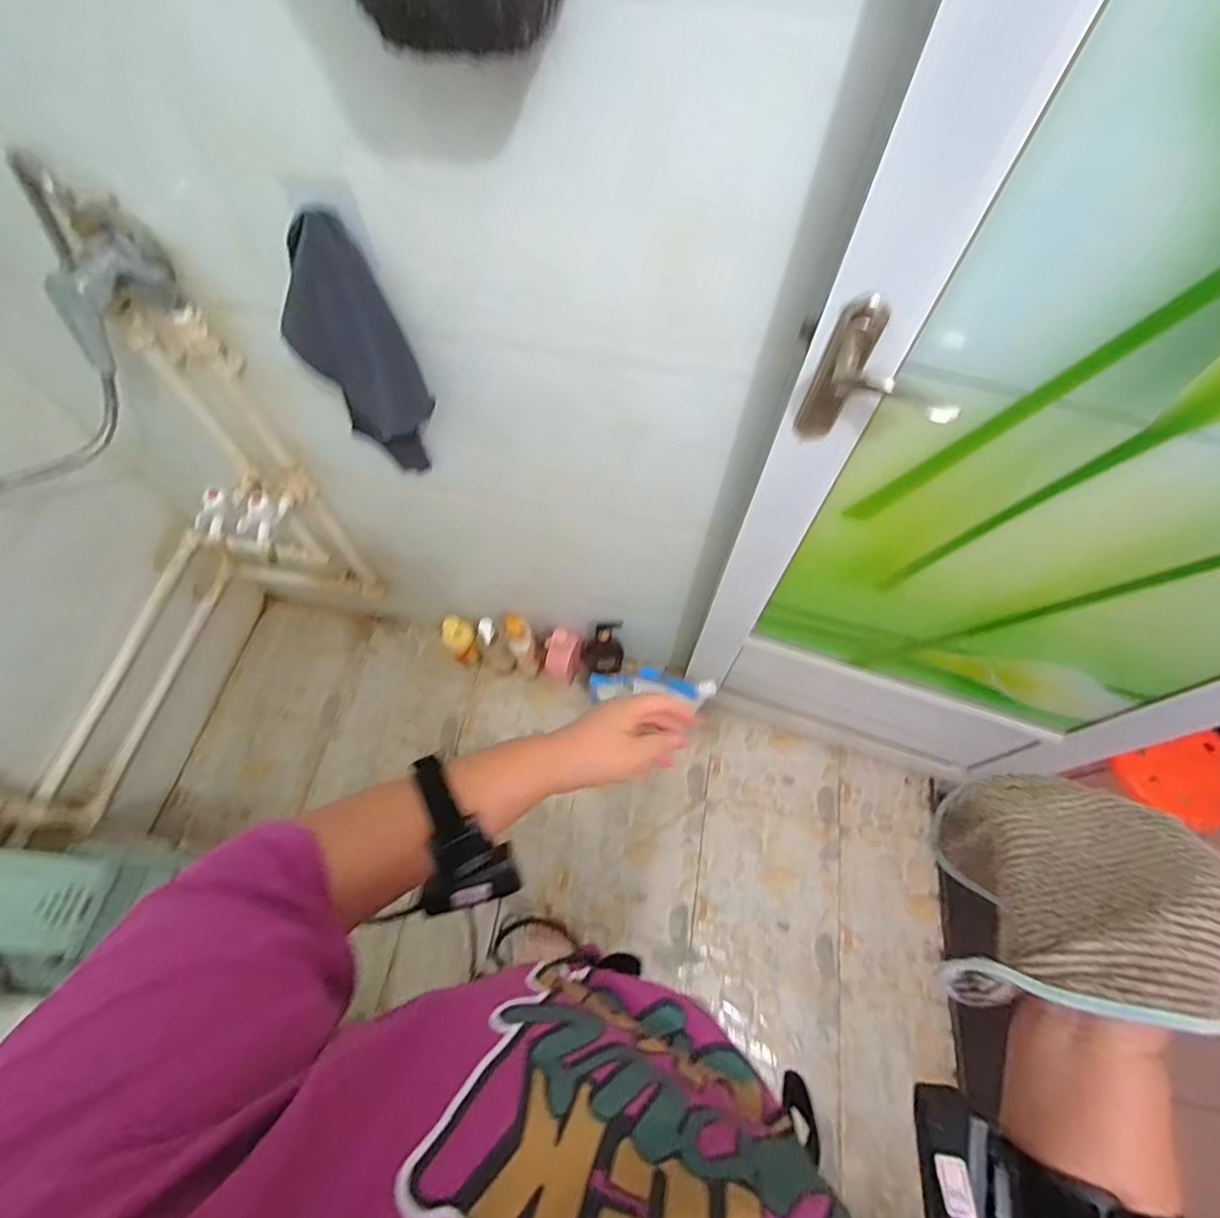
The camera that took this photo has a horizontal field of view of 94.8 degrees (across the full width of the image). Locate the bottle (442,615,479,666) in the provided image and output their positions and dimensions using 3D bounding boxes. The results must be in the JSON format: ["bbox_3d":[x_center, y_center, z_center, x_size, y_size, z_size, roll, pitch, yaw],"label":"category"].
[{"bbox_3d":[-0.352,0.085,1.353,0.067,0.174,0.067,-30,67,-15],"label":"bottle"}]

